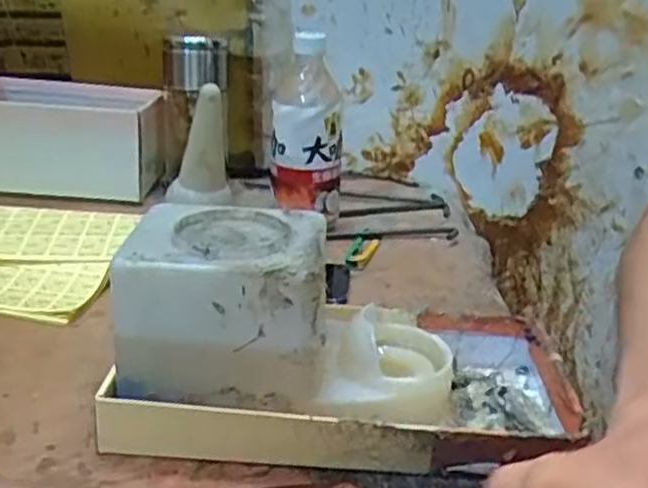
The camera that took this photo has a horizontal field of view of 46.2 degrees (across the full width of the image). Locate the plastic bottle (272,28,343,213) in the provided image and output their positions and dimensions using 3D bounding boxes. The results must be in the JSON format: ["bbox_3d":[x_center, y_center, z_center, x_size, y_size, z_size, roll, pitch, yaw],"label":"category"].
[{"bbox_3d":[-0.015,-0.108,0.747,0.065,0.187,0.061,5,23,2],"label":"plastic bottle"}]

